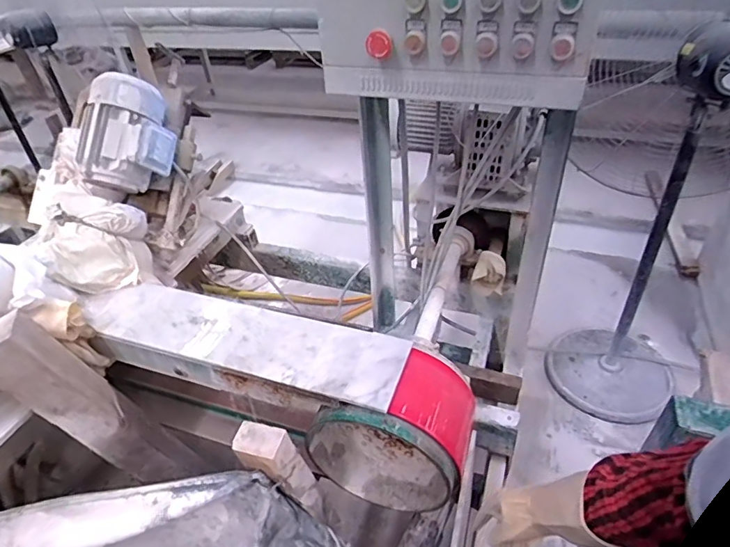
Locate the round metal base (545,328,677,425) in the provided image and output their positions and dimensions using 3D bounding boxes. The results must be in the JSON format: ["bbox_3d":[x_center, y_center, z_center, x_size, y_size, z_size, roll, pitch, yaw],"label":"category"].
[{"bbox_3d":[0.842,0.333,1.666,0.378,0.067,0.389,-3,40,2],"label":"round metal base"}]

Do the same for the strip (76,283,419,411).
[{"bbox_3d":[-0.233,0.108,0.888,0.625,0.017,0.162,10,42,17],"label":"strip"}]

